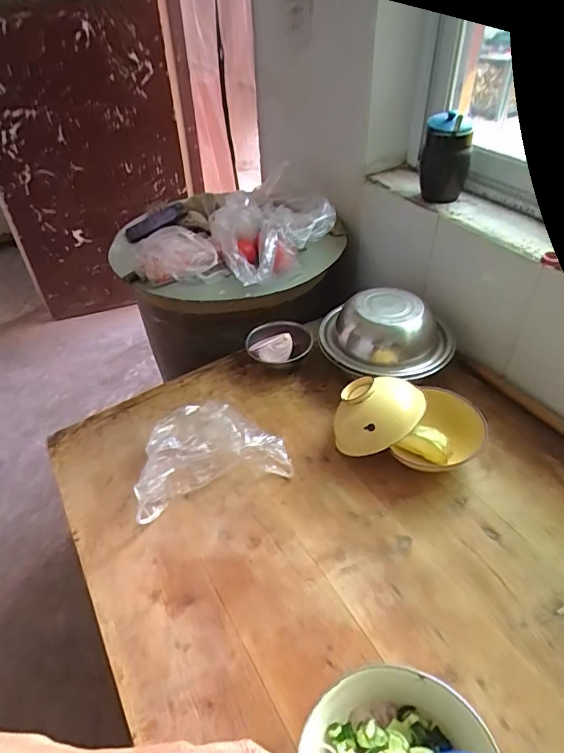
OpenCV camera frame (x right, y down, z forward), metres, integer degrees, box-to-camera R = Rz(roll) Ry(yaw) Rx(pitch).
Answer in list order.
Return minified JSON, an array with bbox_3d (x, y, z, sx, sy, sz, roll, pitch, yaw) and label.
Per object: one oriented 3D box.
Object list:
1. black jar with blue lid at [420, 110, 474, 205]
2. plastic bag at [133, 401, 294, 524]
[{"bbox_3d":[0.352,-0.465,1.040,0.100,0.164,0.081,14,44,18],"label":"black jar with blue lid"},{"bbox_3d":[-0.139,0.135,0.887,0.265,0.061,0.188,-14,43,-13],"label":"plastic bag"}]

